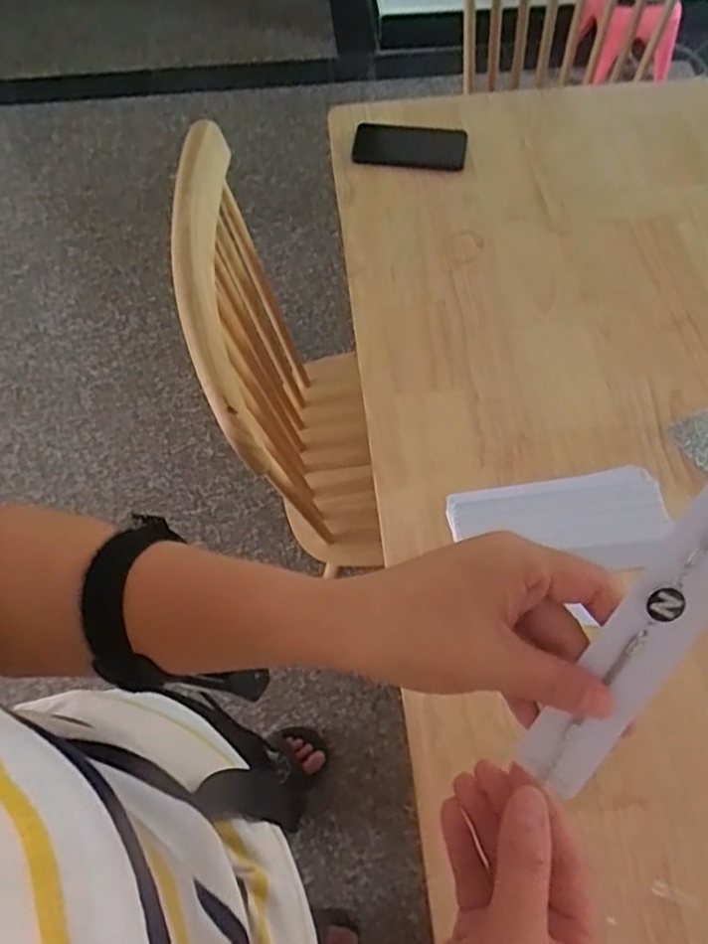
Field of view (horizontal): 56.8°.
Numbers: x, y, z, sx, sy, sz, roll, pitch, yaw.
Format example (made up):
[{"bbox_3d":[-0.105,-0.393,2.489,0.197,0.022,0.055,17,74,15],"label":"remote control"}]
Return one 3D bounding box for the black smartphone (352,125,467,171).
[{"bbox_3d":[0.074,-0.437,0.871,0.147,0.014,0.069,7,64,5],"label":"black smartphone"}]

